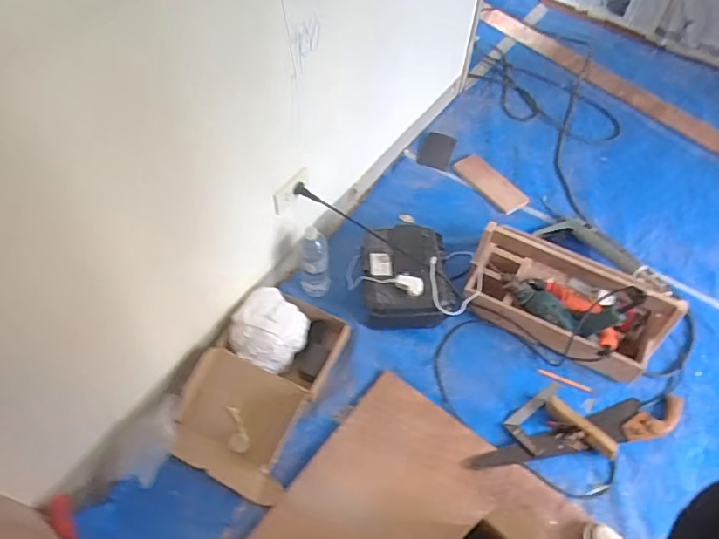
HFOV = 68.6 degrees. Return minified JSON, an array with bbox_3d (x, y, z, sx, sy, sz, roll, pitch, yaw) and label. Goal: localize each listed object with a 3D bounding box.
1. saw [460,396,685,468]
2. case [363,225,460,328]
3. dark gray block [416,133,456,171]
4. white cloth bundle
[{"bbox_3d":[0.517,0.385,1.260,0.567,0.019,0.093,-7,55,-7],"label":"saw"},{"bbox_3d":[0.125,0.016,1.425,0.250,0.153,0.251,0,55,-2],"label":"case"},{"bbox_3d":[0.264,-0.412,1.818,0.114,0.014,0.150,17,64,6],"label":"dark gray block"},{"bbox_3d":[-0.226,0.142,1.315,0.177,0.091,0.184,1,55,-1],"label":"white cloth bundle"}]

